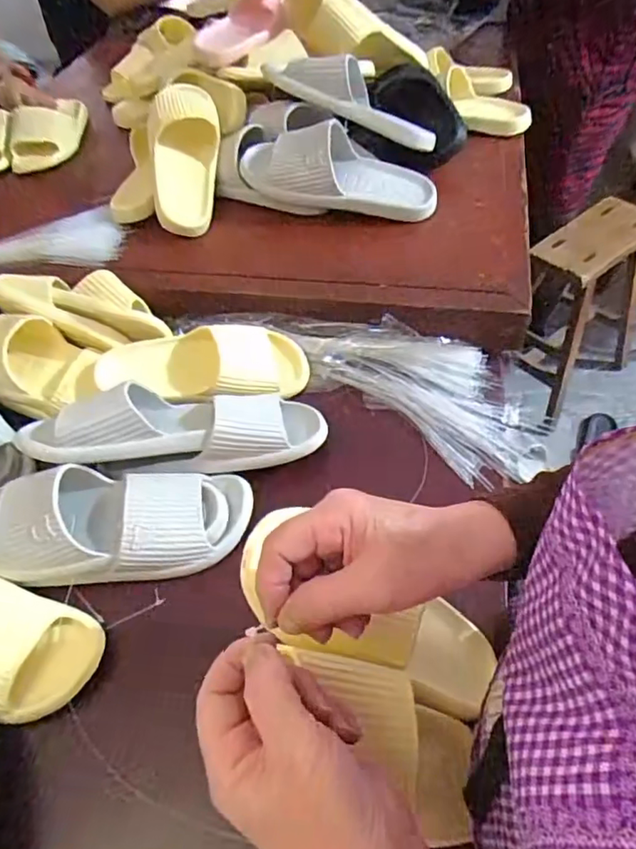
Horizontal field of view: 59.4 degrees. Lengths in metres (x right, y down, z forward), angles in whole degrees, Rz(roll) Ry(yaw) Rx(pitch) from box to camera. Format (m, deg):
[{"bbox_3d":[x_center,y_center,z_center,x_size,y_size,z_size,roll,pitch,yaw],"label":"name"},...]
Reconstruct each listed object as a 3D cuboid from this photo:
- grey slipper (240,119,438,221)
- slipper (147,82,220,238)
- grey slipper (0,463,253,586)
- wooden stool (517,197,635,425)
[{"bbox_3d":[0.030,-0.359,0.785,0.278,0.088,0.106,11,52,-3],"label":"grey slipper"},{"bbox_3d":[-0.193,-0.393,0.809,0.092,0.082,0.238,-3,71,2],"label":"slipper"},{"bbox_3d":[-0.215,0.093,0.562,0.280,0.078,0.101,-7,51,-1],"label":"grey slipper"},{"bbox_3d":[0.706,-0.318,1.488,0.380,0.453,0.218,-33,56,-20],"label":"wooden stool"}]

